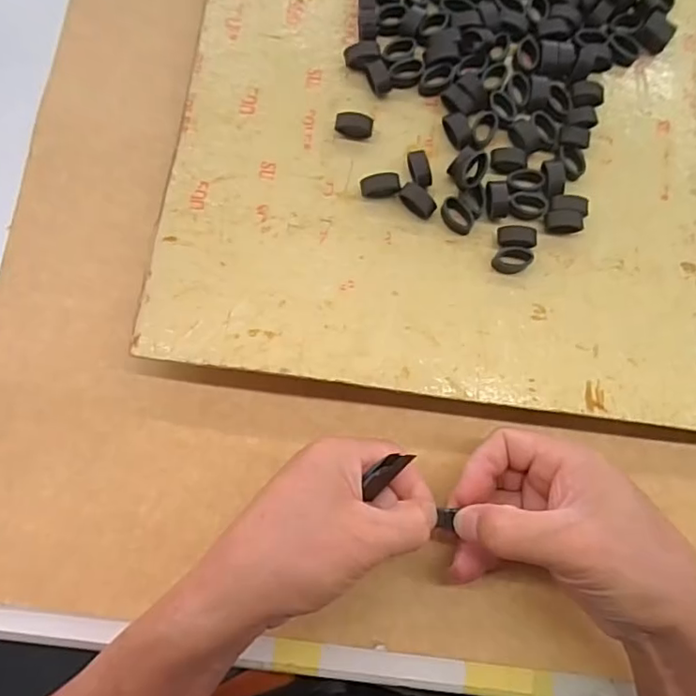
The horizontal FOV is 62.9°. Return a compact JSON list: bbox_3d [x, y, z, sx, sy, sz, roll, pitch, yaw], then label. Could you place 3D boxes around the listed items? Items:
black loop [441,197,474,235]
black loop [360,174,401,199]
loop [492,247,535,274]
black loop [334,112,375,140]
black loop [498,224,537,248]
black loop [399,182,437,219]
[{"bbox_3d":[0.063,-0.076,0.327,0.013,0.008,0.022,-41,85,-8],"label":"black loop"},{"bbox_3d":[0.018,-0.093,0.328,0.022,0.010,0.016,-4,81,-3],"label":"black loop"},{"bbox_3d":[0.094,-0.050,0.323,0.022,0.008,0.014,2,81,-2],"label":"loop"},{"bbox_3d":[0.004,-0.130,0.334,0.022,0.010,0.012,5,81,-2],"label":"black loop"},{"bbox_3d":[0.097,-0.064,0.326,0.023,0.008,0.015,1,81,-3],"label":"black loop"},{"bbox_3d":[0.039,-0.083,0.325,0.021,0.013,0.013,44,81,4],"label":"black loop"}]

